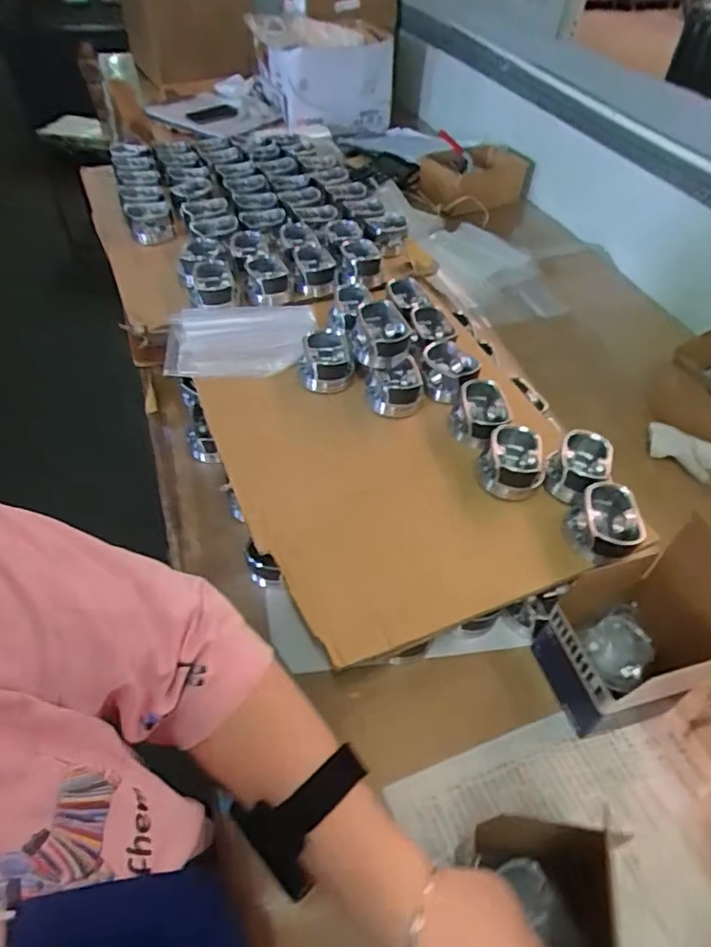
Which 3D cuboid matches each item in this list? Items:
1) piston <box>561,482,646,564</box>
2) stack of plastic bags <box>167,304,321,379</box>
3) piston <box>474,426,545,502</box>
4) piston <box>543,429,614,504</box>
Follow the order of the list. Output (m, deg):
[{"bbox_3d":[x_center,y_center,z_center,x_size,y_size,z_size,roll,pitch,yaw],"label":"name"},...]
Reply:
[{"bbox_3d":[0.262,0.054,0.605,0.074,0.051,0.082,36,56,26],"label":"piston"},{"bbox_3d":[-0.156,-0.185,0.795,0.206,0.029,0.130,-8,49,-10],"label":"stack of plastic bags"},{"bbox_3d":[0.180,-0.012,0.663,0.069,0.052,0.075,1,48,-1],"label":"piston"},{"bbox_3d":[0.256,-0.008,0.662,0.062,0.053,0.072,34,55,25],"label":"piston"}]

